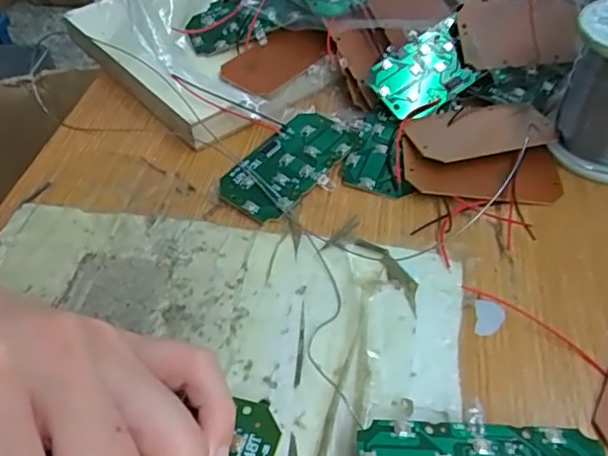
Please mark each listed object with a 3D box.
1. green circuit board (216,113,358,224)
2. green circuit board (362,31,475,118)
[{"bbox_3d":[-0.007,-0.032,0.284,0.037,0.008,0.073,29,54,26],"label":"green circuit board"},{"bbox_3d":[0.063,-0.080,0.305,0.054,0.007,0.038,-30,82,-16],"label":"green circuit board"}]

